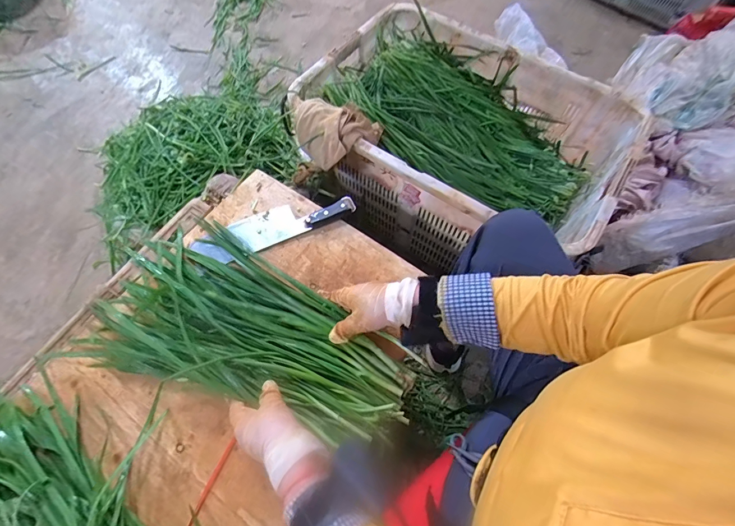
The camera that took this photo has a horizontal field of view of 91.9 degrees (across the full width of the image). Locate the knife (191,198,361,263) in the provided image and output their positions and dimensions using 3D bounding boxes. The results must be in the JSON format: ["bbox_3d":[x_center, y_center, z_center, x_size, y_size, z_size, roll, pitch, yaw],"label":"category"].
[{"bbox_3d":[-0.154,-0.064,0.596,0.263,0.014,0.068,-25,68,-12],"label":"knife"}]

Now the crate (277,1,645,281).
[{"bbox_3d":[0.216,-0.272,0.882,0.660,0.340,0.501,29,68,12],"label":"crate"}]

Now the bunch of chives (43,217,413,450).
[{"bbox_3d":[-0.172,0.092,0.497,0.459,0.062,0.234,21,66,11],"label":"bunch of chives"}]

